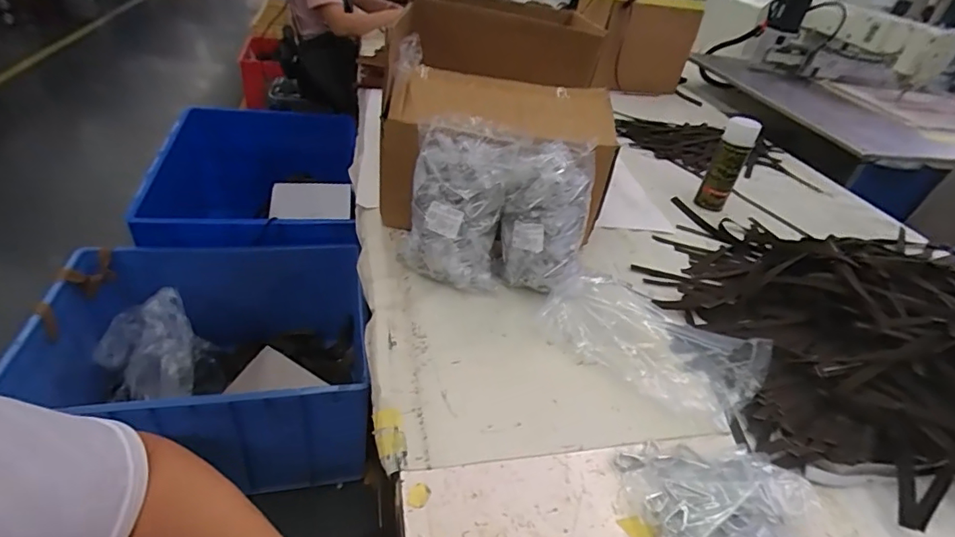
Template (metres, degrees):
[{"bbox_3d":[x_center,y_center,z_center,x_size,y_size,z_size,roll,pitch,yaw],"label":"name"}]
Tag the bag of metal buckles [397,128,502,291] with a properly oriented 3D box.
[{"bbox_3d":[-0.036,-0.082,0.743,0.141,0.208,0.114,5,36,-8],"label":"bag of metal buckles"}]

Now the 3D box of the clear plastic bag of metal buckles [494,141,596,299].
[{"bbox_3d":[0.104,-0.074,0.766,0.139,0.208,0.128,13,35,3],"label":"clear plastic bag of metal buckles"}]

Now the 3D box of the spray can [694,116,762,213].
[{"bbox_3d":[0.556,-0.223,1.120,0.066,0.224,0.058,28,40,24],"label":"spray can"}]

